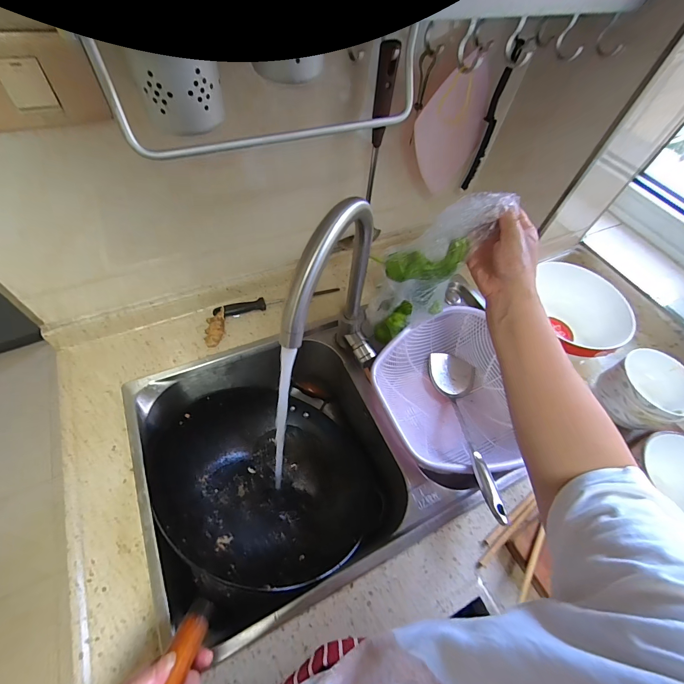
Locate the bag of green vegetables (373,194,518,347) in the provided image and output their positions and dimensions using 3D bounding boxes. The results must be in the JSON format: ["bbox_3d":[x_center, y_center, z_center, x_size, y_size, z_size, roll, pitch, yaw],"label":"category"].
[{"bbox_3d":[0.110,-0.092,0.483,0.108,0.286,0.053,25,59,-3],"label":"bag of green vegetables"}]

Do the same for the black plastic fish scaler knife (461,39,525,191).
[{"bbox_3d":[0.256,-0.376,0.583,0.021,0.235,0.021,22,59,11],"label":"black plastic fish scaler knife"}]

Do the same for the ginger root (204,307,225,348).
[{"bbox_3d":[-0.229,-0.023,0.598,0.032,0.025,0.074,-1,58,-3],"label":"ginger root"}]

